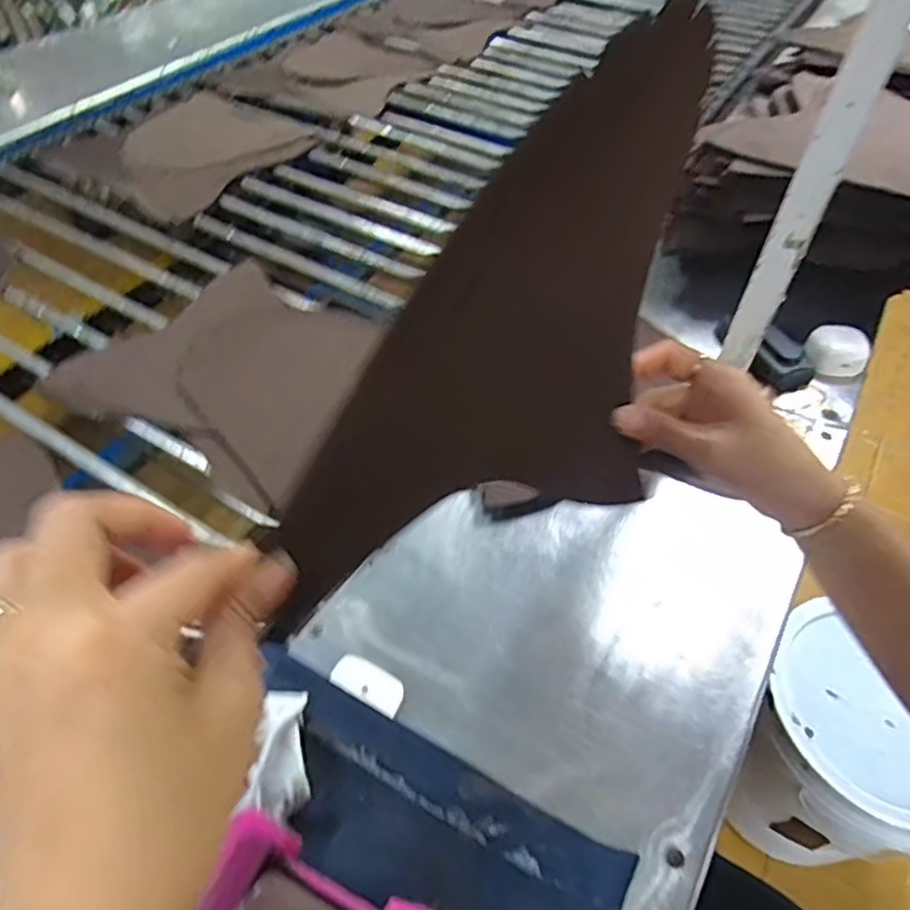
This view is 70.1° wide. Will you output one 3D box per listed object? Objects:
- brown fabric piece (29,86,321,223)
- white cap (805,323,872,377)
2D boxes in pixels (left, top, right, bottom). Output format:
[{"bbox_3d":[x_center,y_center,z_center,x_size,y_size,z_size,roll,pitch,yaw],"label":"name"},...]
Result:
[{"bbox_3d":[-0.408,-0.473,0.989,0.346,0.016,0.310,30,56,24],"label":"brown fabric piece"},{"bbox_3d":[0.392,-0.108,0.663,0.056,0.032,0.056,0,49,0],"label":"white cap"}]

